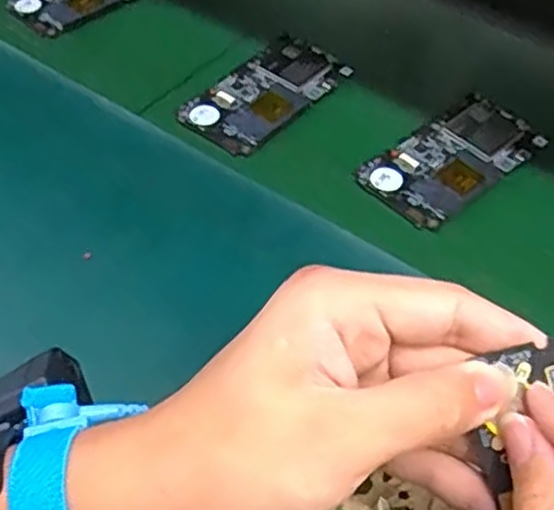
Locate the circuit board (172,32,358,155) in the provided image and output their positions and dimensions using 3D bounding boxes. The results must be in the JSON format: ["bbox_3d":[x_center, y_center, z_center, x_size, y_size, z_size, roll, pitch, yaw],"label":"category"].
[{"bbox_3d":[-0.006,-0.115,0.507,0.065,0.010,0.123,30,54,27],"label":"circuit board"}]

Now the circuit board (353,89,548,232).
[{"bbox_3d":[0.115,-0.063,0.466,0.124,0.012,0.065,-34,55,-27],"label":"circuit board"}]

